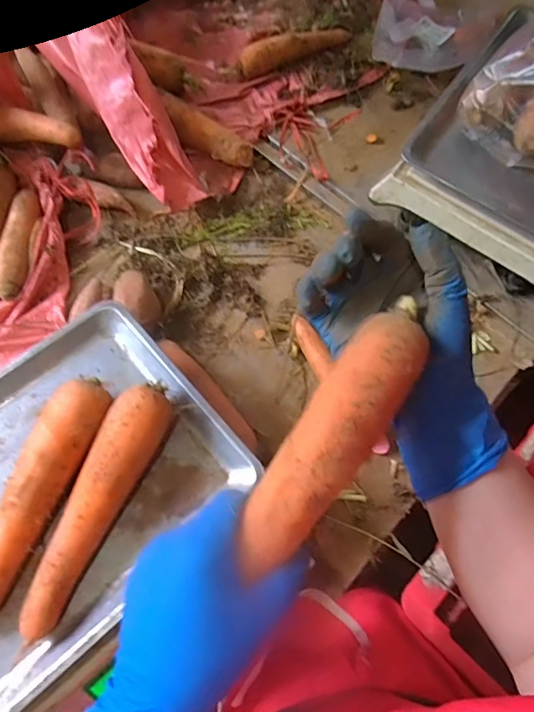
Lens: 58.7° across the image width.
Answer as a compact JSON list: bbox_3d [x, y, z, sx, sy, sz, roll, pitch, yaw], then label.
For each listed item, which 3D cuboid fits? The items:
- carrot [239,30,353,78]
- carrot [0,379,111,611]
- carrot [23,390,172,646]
[{"bbox_3d":[0.046,-0.463,0.706,0.187,0.036,0.032,-28,72,-13],"label":"carrot"},{"bbox_3d":[-0.199,0.139,0.382,0.052,0.047,0.254,20,69,5],"label":"carrot"},{"bbox_3d":[-0.140,0.115,0.394,0.048,0.046,0.197,25,69,7],"label":"carrot"}]

